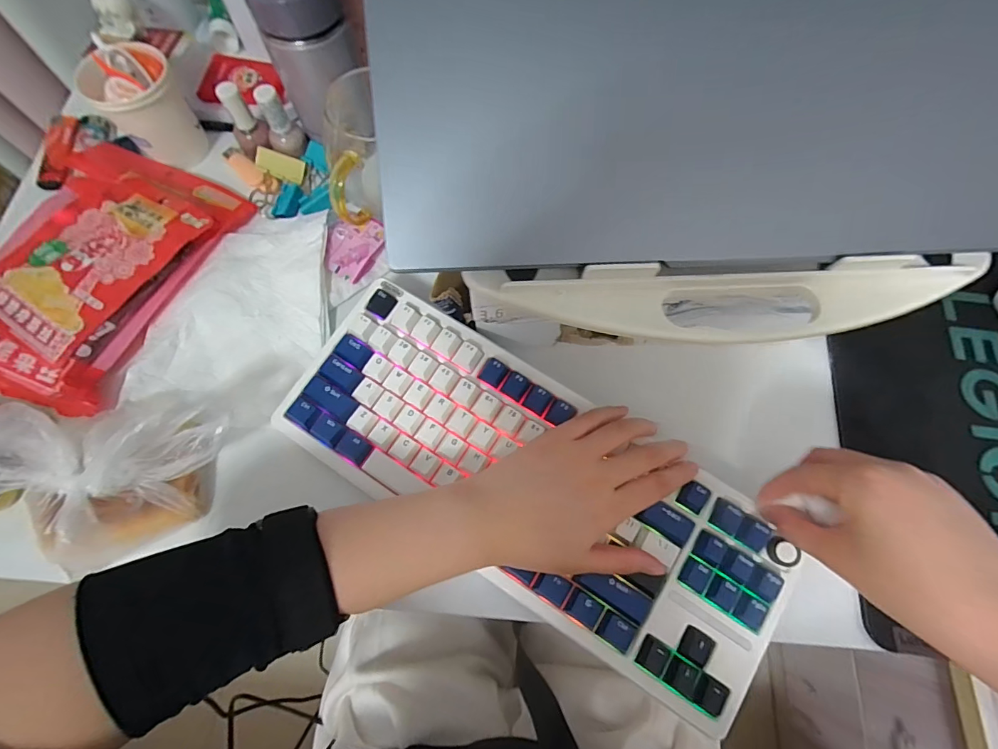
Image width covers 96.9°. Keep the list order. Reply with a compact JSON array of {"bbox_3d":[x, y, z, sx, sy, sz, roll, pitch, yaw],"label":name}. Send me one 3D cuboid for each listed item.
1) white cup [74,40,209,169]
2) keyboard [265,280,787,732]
[{"bbox_3d":[-0.306,-0.232,0.387,0.062,0.076,0.058,0,70,-1],"label":"white cup"},{"bbox_3d":[0.017,0.072,0.307,0.354,0.027,0.137,33,73,10],"label":"keyboard"}]

